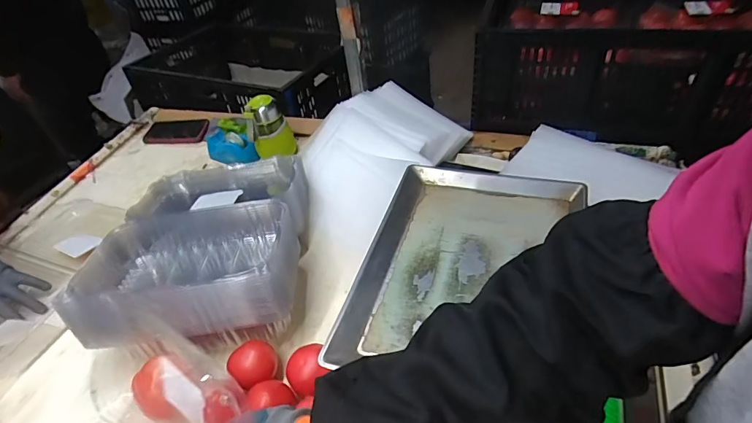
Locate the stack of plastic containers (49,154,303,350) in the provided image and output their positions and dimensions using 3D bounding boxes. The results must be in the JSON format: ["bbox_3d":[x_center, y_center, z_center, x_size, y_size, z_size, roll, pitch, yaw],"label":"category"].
[{"bbox_3d":[-0.261,0.036,0.679,0.273,0.143,0.373,-7,43,2],"label":"stack of plastic containers"}]

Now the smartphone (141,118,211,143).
[{"bbox_3d":[-0.493,-0.201,1.051,0.162,0.009,0.086,3,58,14],"label":"smartphone"}]

